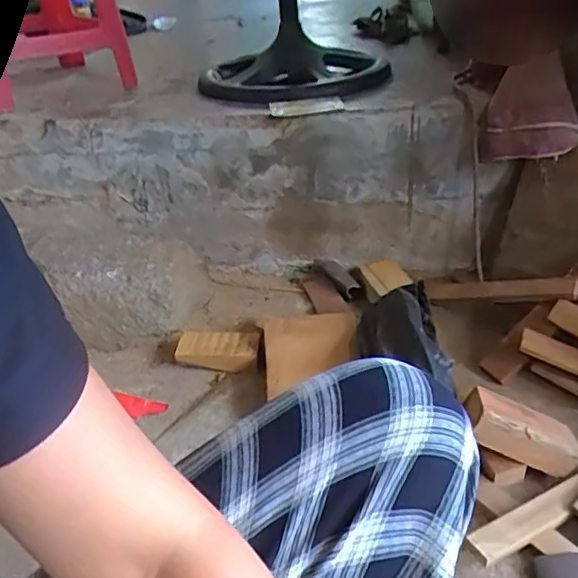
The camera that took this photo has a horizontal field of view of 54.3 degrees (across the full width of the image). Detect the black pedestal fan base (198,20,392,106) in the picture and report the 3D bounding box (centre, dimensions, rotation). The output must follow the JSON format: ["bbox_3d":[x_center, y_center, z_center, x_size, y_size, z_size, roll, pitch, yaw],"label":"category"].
[{"bbox_3d":[0.000,-0.488,1.202,0.398,0.113,0.409,-5,33,2],"label":"black pedestal fan base"}]

